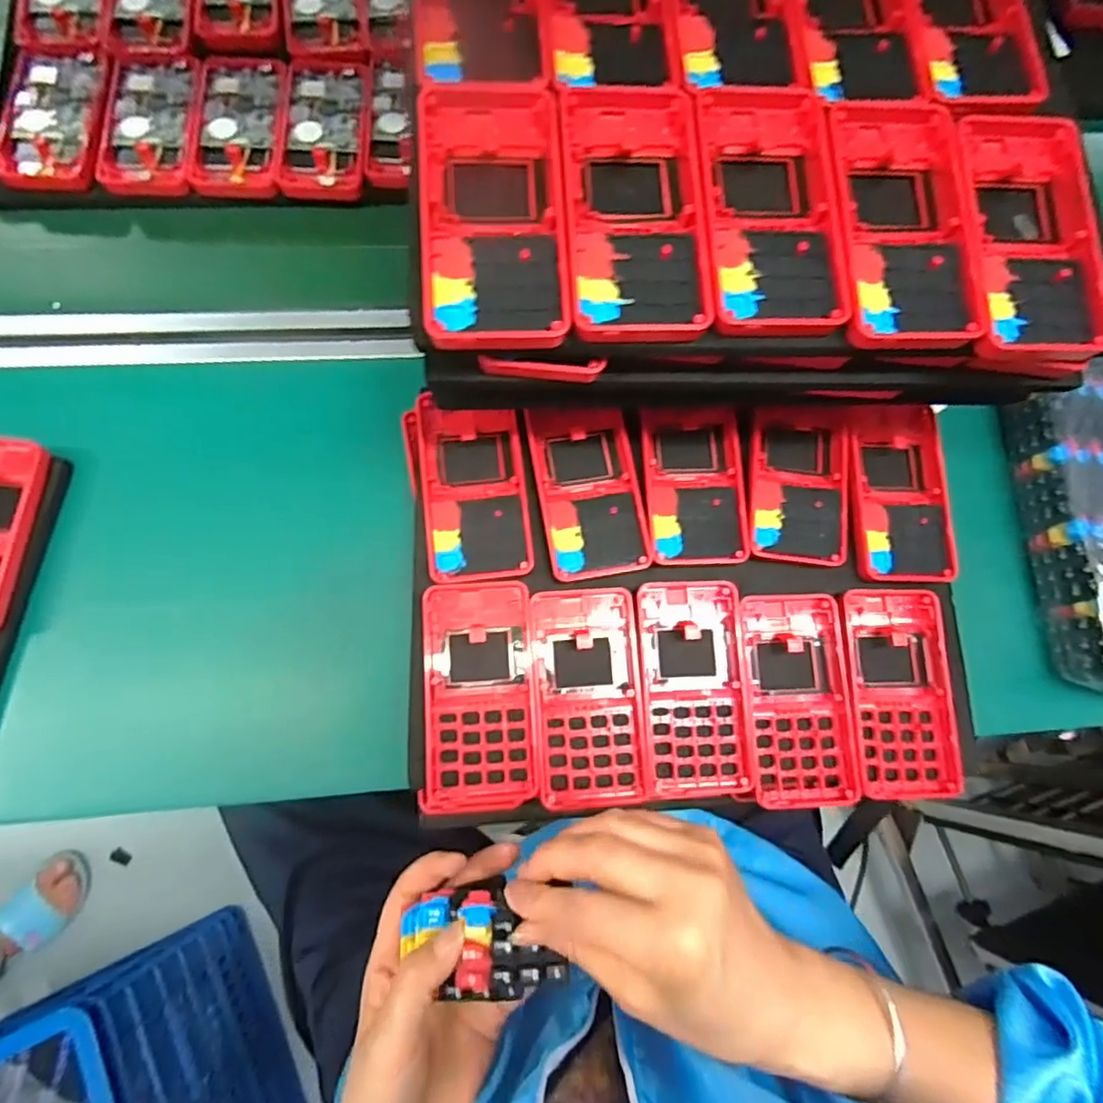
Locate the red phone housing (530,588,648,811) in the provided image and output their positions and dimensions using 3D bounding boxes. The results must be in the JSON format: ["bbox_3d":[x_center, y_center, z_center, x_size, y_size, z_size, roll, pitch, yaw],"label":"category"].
[{"bbox_3d":[0.021,0.085,0.357,0.063,0.020,0.123,-3,76,-5],"label":"red phone housing"}]

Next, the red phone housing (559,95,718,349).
[{"bbox_3d":[0.038,-0.157,0.280,0.062,0.017,0.125,-3,74,-3],"label":"red phone housing"}]

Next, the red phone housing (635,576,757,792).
[{"bbox_3d":[0.084,0.080,0.363,0.062,0.018,0.123,-2,76,-5],"label":"red phone housing"}]

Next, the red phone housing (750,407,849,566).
[{"bbox_3d":[0.160,-0.044,0.394,0.063,0.009,0.103,7,76,-3],"label":"red phone housing"}]

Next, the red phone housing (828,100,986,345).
[{"bbox_3d":[0.166,-0.159,0.290,0.064,0.019,0.126,1,76,-4],"label":"red phone housing"}]

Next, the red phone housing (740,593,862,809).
[{"bbox_3d":[0.147,0.087,0.362,0.060,0.012,0.122,0,76,-4],"label":"red phone housing"}]

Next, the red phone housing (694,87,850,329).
[{"bbox_3d":[0.102,-0.162,0.288,0.063,0.020,0.127,-1,76,-5],"label":"red phone housing"}]

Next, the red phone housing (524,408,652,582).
[{"bbox_3d":[0.024,-0.039,0.382,0.062,0.013,0.109,-9,77,-6],"label":"red phone housing"}]

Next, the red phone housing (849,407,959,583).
[{"bbox_3d":[0.228,-0.039,0.398,0.066,0.016,0.119,2,76,-4],"label":"red phone housing"}]

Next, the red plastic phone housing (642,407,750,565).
[{"bbox_3d":[0.091,-0.042,0.386,0.063,0.013,0.100,-1,76,-5],"label":"red plastic phone housing"}]

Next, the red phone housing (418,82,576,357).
[{"bbox_3d":[-0.026,-0.155,0.276,0.063,0.020,0.128,-3,74,-3],"label":"red phone housing"}]

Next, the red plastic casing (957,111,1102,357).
[{"bbox_3d":[0.230,-0.155,0.293,0.063,0.022,0.131,2,76,-4],"label":"red plastic casing"}]

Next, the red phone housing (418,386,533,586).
[{"bbox_3d":[-0.048,-0.042,0.377,0.063,0.011,0.118,-6,76,-6],"label":"red phone housing"}]

